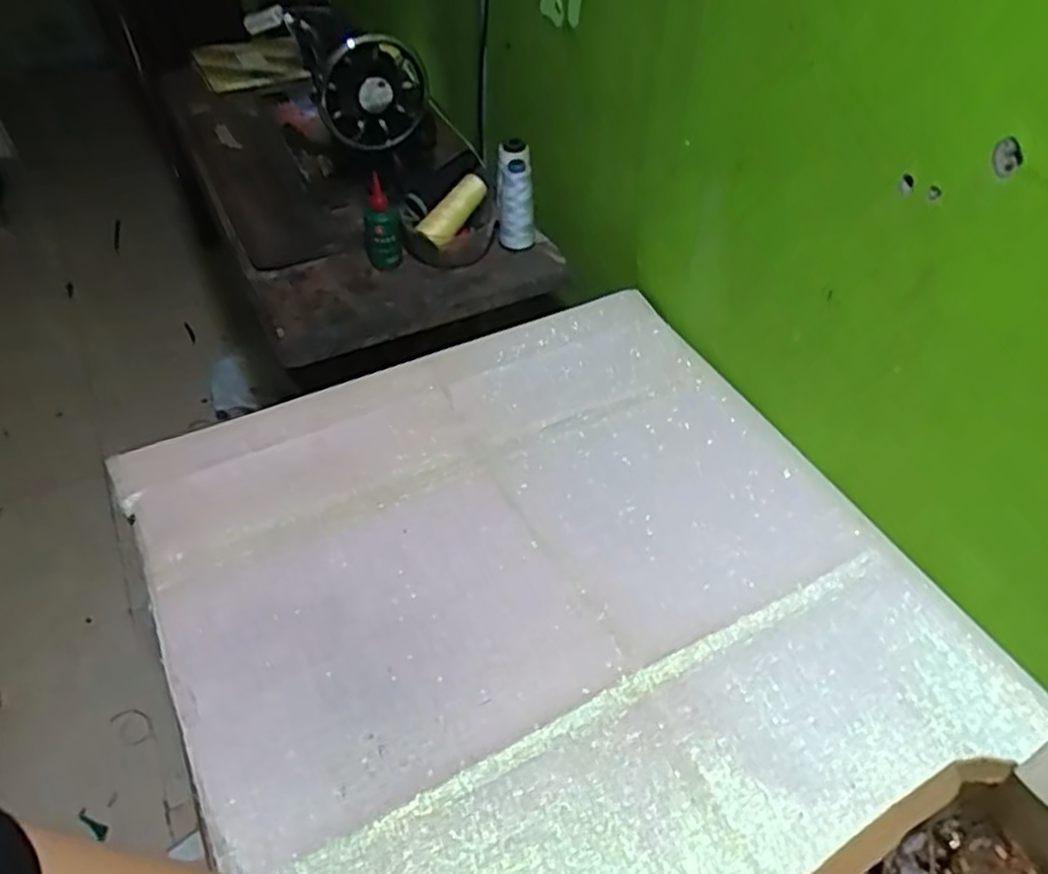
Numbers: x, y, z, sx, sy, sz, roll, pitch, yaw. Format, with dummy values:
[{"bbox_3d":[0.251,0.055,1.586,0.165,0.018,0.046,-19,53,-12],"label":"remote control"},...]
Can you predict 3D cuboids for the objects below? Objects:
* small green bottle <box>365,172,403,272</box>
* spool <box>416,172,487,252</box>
[{"bbox_3d":[-0.179,-0.265,0.957,0.045,0.108,0.039,-10,47,-9],"label":"small green bottle"},{"bbox_3d":[-0.084,-0.290,0.974,0.043,0.035,0.116,31,76,26],"label":"spool"}]

